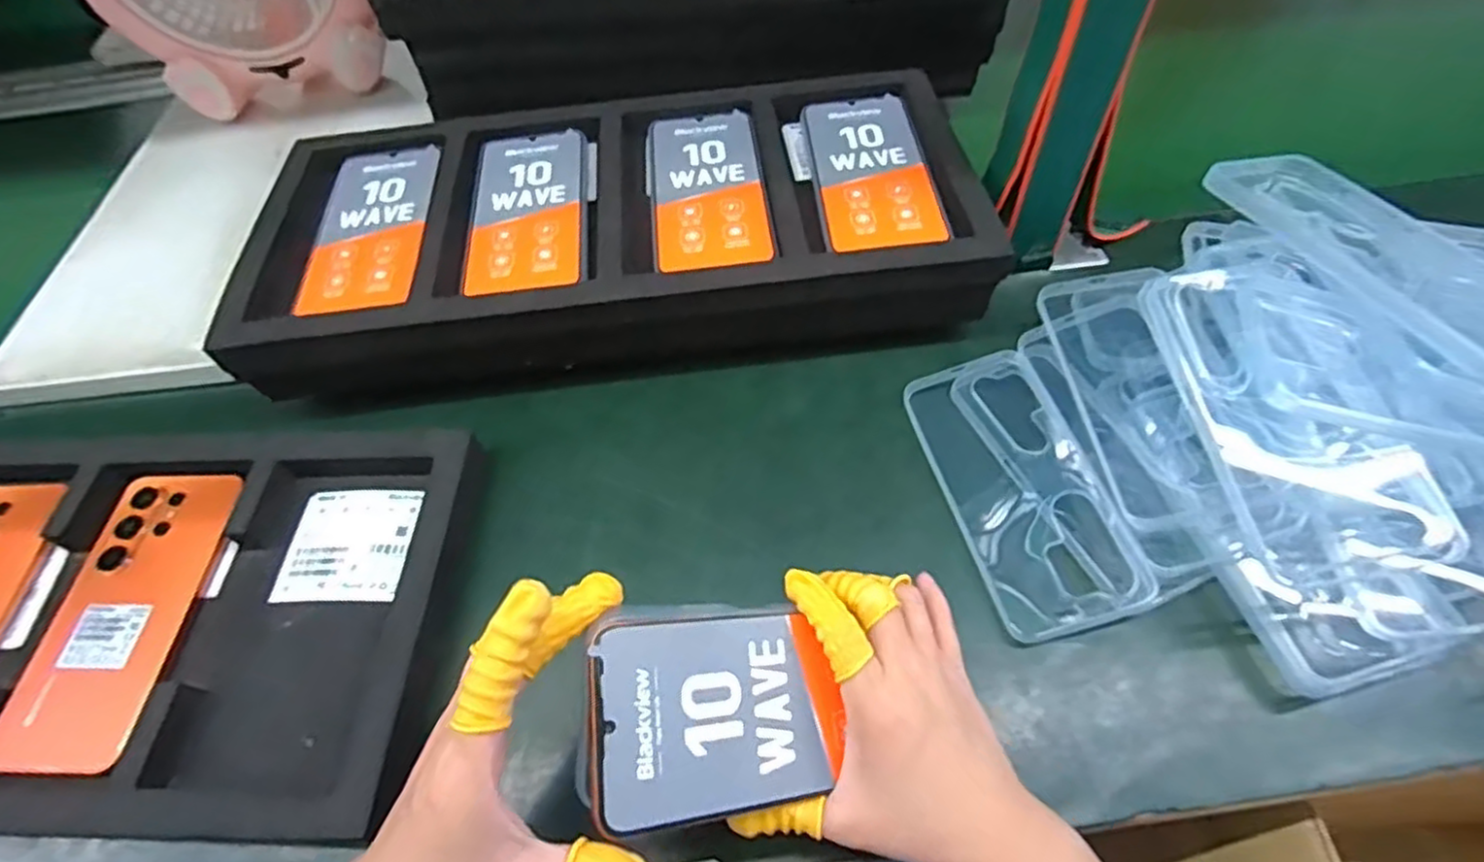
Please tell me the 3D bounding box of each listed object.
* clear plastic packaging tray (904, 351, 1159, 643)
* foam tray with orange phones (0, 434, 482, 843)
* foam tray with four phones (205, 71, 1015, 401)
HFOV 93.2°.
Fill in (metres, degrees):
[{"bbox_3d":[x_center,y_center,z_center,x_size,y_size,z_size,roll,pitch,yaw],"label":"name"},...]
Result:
[{"bbox_3d":[0.164,0.031,0.419,0.081,0.021,0.172,-13,54,-5],"label":"clear plastic packaging tray"},{"bbox_3d":[-0.403,0.101,0.404,0.477,0.029,0.226,-1,54,4],"label":"foam tray with orange phones"},{"bbox_3d":[-0.089,-0.139,0.509,0.489,0.083,0.242,-7,54,-1],"label":"foam tray with four phones"}]

